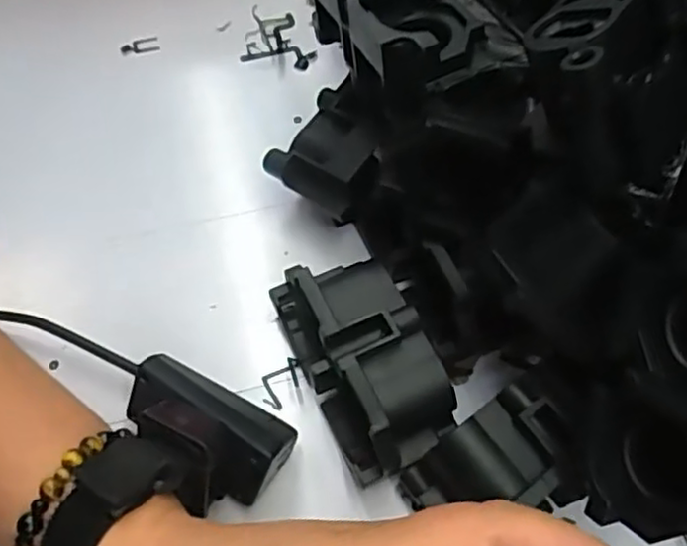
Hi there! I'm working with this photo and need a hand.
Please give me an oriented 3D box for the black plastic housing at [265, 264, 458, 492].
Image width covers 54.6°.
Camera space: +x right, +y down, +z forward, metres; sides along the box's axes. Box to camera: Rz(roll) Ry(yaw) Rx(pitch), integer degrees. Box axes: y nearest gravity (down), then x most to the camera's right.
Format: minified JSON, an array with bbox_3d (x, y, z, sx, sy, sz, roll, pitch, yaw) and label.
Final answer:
[{"bbox_3d":[0.010,0.037,0.293,0.049,0.048,0.095,-23,63,-11],"label":"black plastic housing"}]

